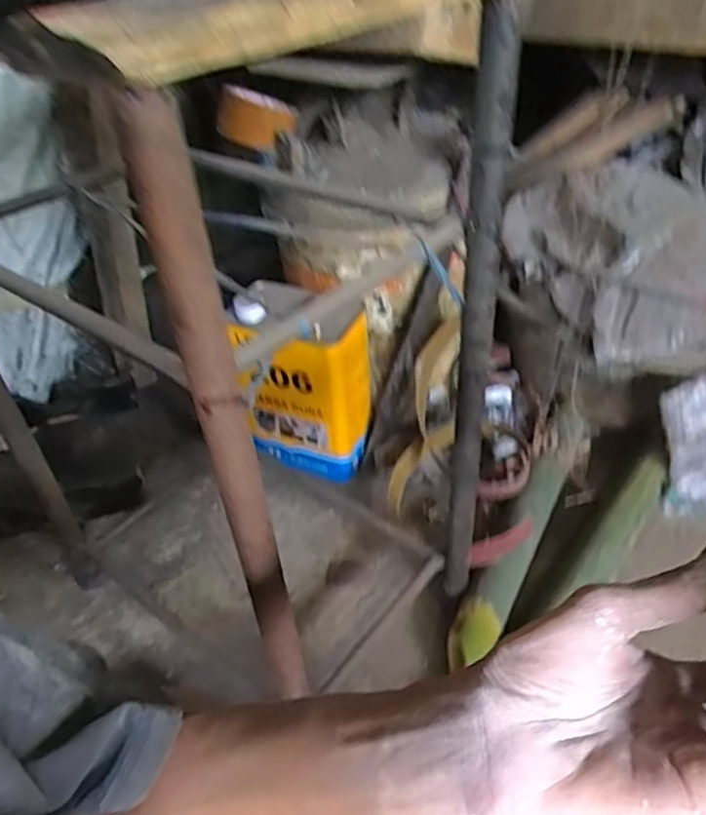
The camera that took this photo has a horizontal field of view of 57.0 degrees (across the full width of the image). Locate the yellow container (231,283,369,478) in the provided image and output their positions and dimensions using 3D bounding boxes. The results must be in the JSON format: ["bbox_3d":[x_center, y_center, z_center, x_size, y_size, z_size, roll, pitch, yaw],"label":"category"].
[{"bbox_3d":[-0.060,-0.022,0.876,0.144,0.219,0.110,19,45,26],"label":"yellow container"}]

